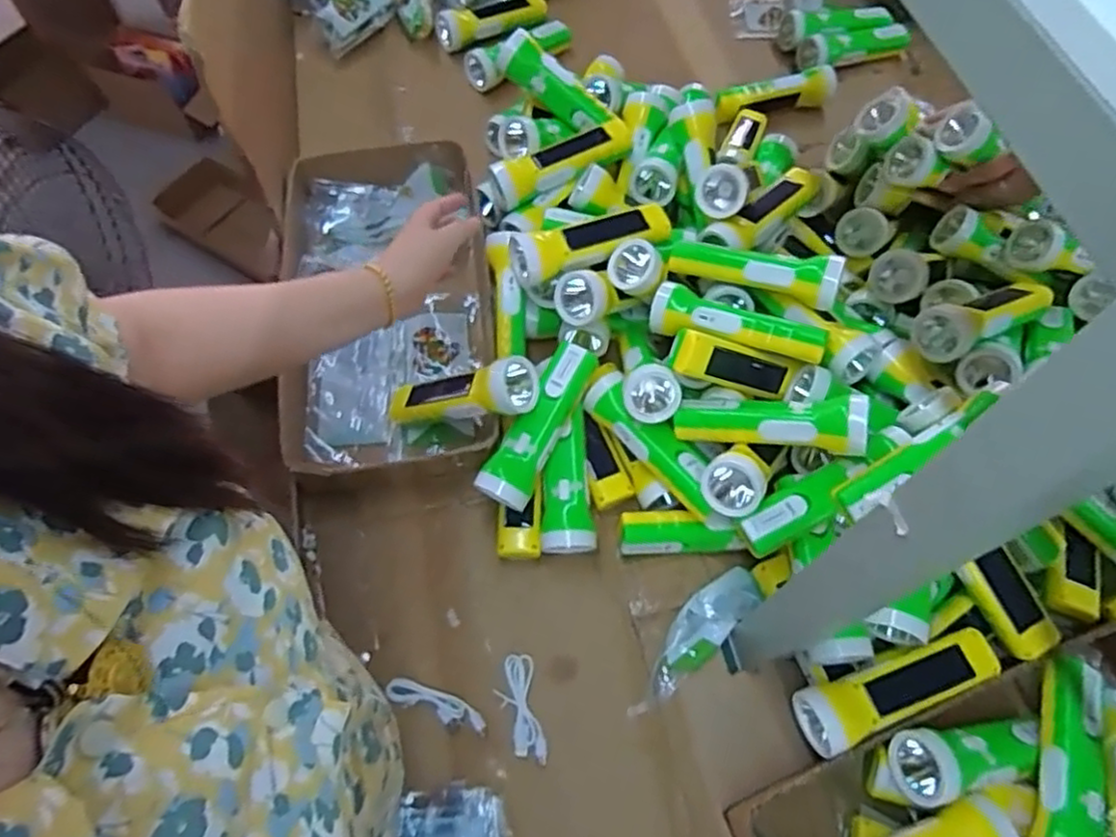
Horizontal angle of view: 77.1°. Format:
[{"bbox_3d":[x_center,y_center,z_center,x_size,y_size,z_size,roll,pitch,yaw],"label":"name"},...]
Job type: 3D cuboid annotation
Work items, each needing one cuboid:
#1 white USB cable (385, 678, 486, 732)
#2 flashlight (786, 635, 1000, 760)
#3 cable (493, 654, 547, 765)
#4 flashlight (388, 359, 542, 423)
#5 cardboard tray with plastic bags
[{"bbox_3d":[-0.111,0.260,0.638,0.094,0.004,0.022,17,63,6],"label":"white USB cable"},{"bbox_3d":[0.288,0.229,0.596,0.175,0.039,0.052,-17,64,-11],"label":"flashlight"},{"bbox_3d":[-0.035,0.263,0.636,0.036,0.008,0.092,-8,63,-7],"label":"cable"},{"bbox_3d":[-0.104,-0.022,0.705,0.183,0.048,0.052,-7,56,33],"label":"flashlight"},{"bbox_3d":[-0.196,-0.138,0.799,0.223,0.107,0.426,-5,68,-5],"label":"cardboard tray with plastic bags"}]

